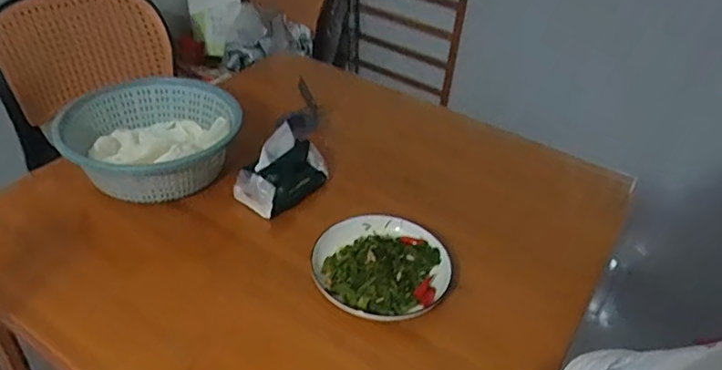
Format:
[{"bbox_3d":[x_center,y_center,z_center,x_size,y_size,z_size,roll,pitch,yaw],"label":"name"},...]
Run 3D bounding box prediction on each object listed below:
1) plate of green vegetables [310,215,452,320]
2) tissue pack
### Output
[{"bbox_3d":[0.032,0.108,0.837,0.200,0.062,0.193,4,37,-3],"label":"plate of green vegetables"},{"bbox_3d":[-0.133,-0.032,0.962,0.103,0.117,0.157,22,40,20],"label":"tissue pack"}]

